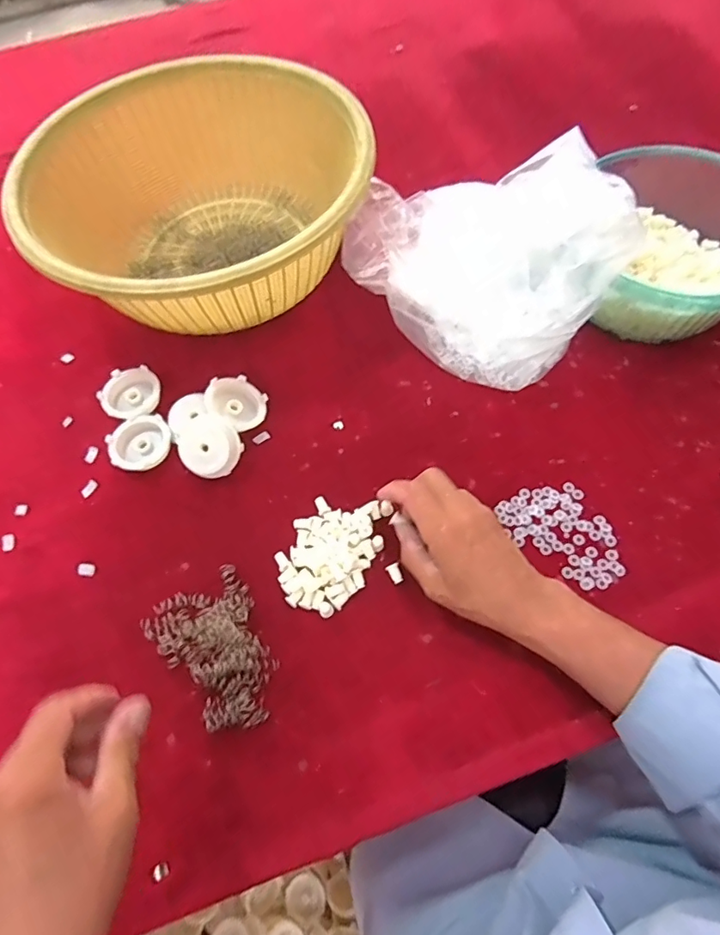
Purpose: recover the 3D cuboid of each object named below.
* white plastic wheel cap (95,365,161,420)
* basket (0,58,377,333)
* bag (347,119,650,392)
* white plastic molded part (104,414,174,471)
[{"bbox_3d":[-0.237,-0.074,0.520,0.061,0.018,0.060,-1,65,2],"label":"white plastic wheel cap"},{"bbox_3d":[-0.173,-0.285,0.556,0.343,0.130,0.339,-1,65,2],"label":"basket"},{"bbox_3d":[0.116,-0.226,0.499,0.274,0.151,0.193,33,71,17],"label":"bag"},{"bbox_3d":[-0.216,-0.023,0.495,0.060,0.014,0.055,-1,65,2],"label":"white plastic molded part"}]

